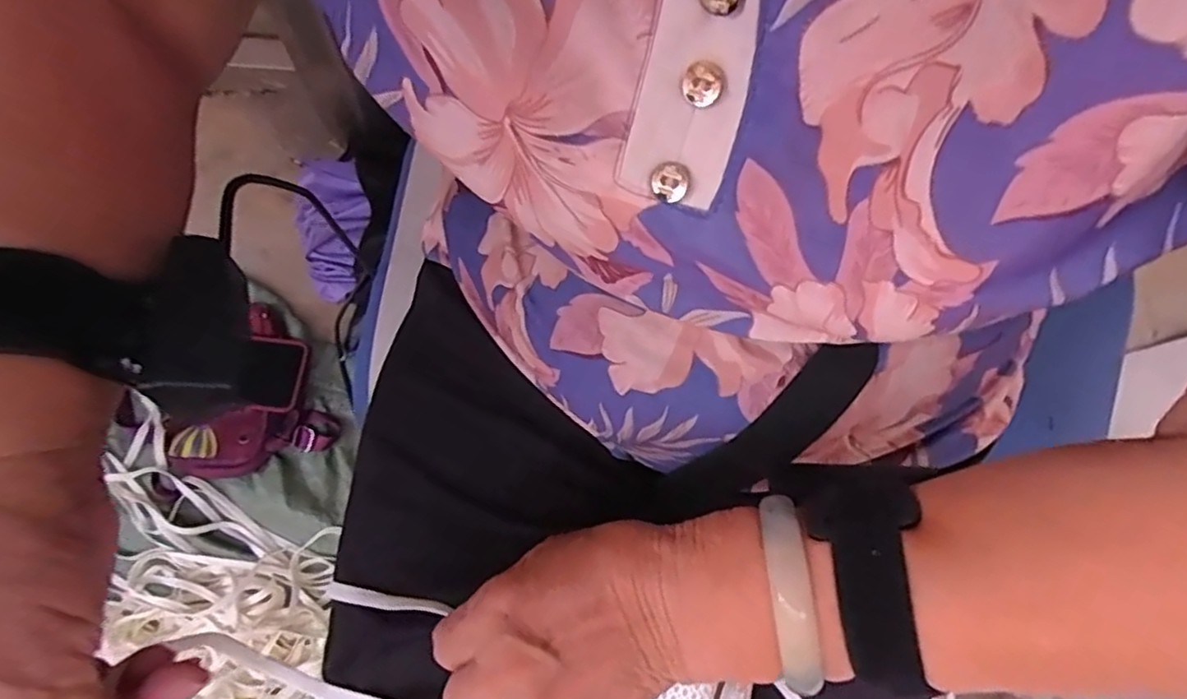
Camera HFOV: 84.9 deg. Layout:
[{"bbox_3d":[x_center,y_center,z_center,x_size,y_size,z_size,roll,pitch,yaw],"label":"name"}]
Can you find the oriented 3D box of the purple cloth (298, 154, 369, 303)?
[{"bbox_3d":[-0.323,-0.144,0.797,0.091,0.045,0.165,7,102,0],"label":"purple cloth"}]

